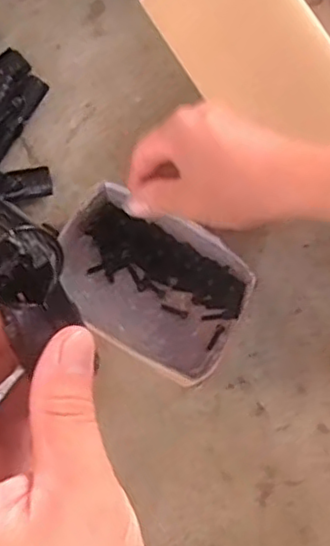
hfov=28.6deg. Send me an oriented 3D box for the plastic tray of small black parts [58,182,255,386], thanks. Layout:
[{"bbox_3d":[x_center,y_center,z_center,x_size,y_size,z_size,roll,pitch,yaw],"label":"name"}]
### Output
[{"bbox_3d":[-0.016,0.014,0.689,0.204,0.066,0.148,30,81,5],"label":"plastic tray of small black parts"}]

